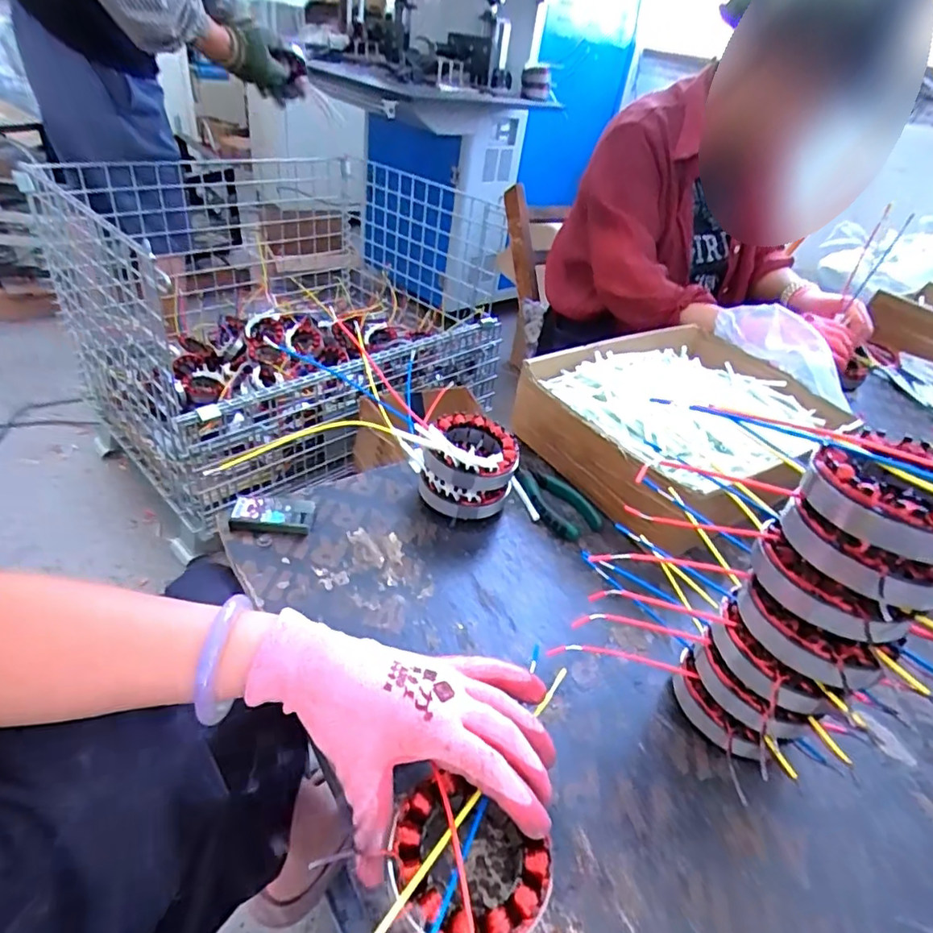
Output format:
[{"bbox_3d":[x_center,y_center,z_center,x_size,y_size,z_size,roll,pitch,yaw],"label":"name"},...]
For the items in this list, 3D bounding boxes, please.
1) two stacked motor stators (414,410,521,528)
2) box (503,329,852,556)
[{"bbox_3d":[0.001,0.001,0.553,0.090,0.080,0.082,4,38,-10],"label":"two stacked motor stators"},{"bbox_3d":[0.241,-0.062,0.650,0.339,0.080,0.234,-21,47,-34],"label":"box"}]

